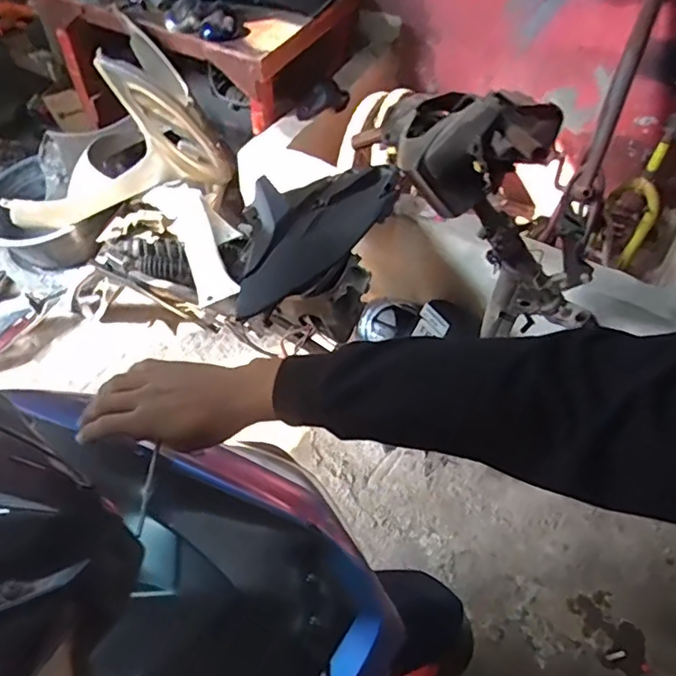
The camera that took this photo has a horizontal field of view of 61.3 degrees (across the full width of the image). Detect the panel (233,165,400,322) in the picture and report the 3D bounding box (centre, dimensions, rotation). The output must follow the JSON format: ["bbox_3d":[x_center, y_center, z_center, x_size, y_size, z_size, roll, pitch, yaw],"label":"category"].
[{"bbox_3d":[-0.054,-0.268,1.324,0.217,0.179,0.515,29,57,18],"label":"panel"}]

